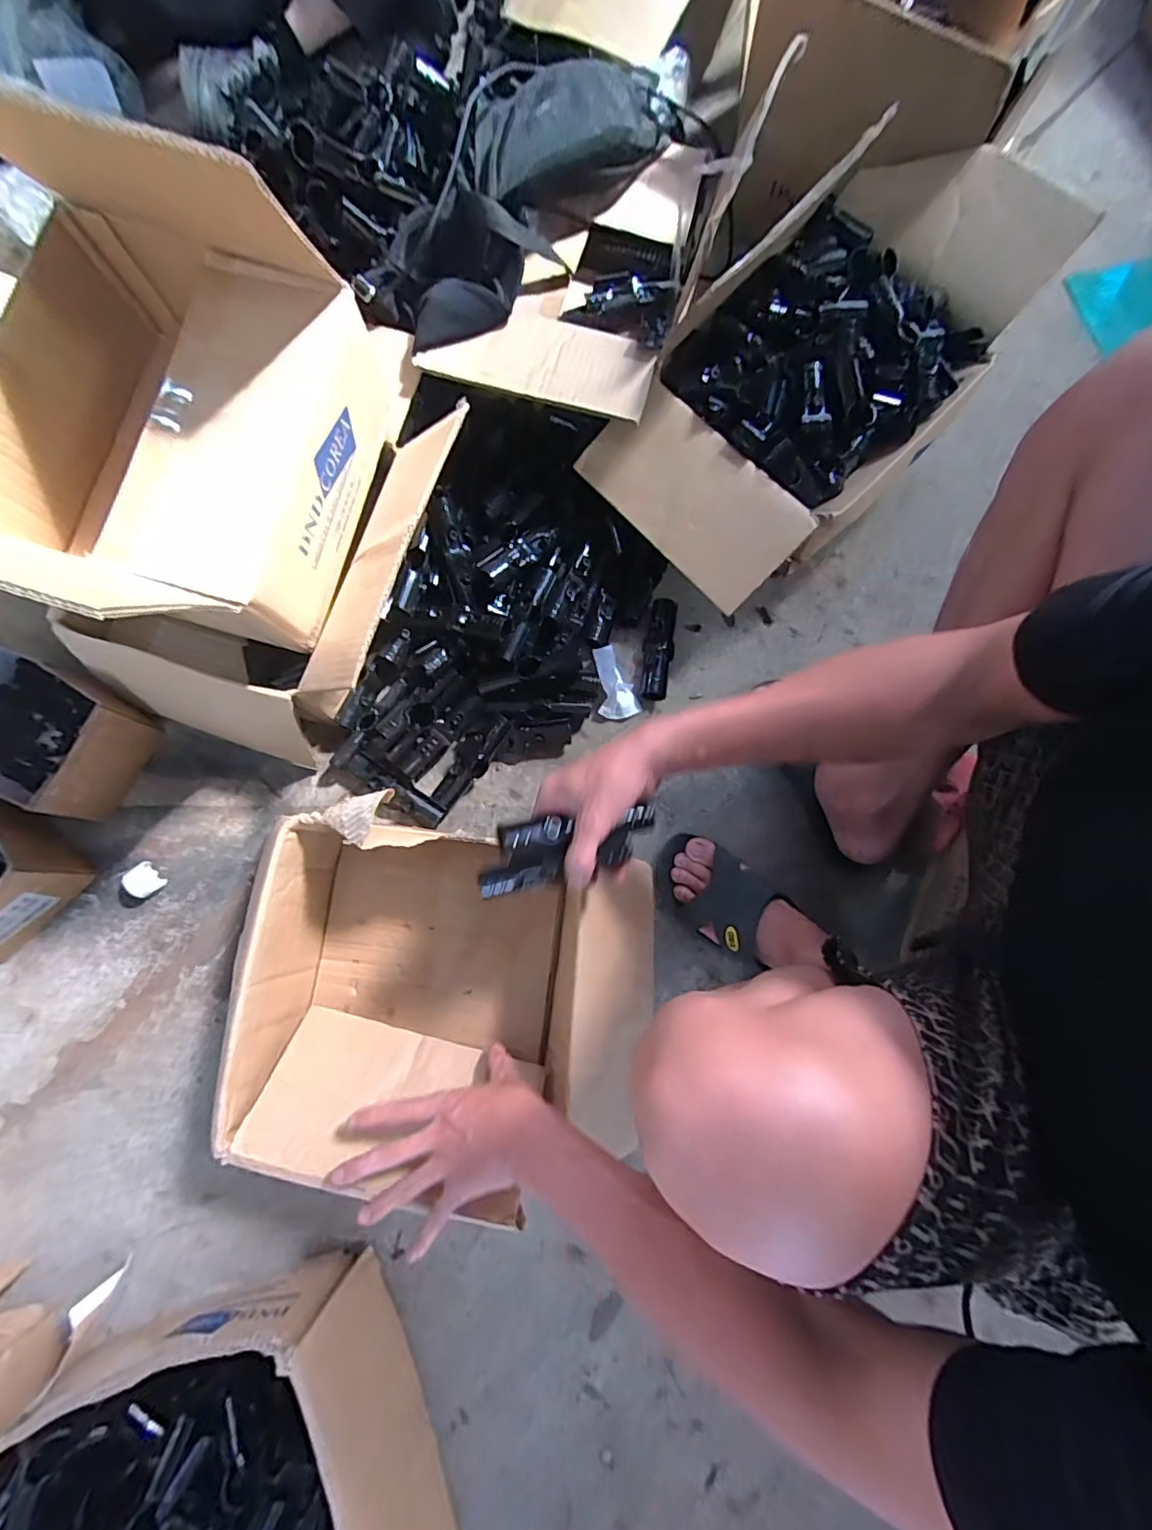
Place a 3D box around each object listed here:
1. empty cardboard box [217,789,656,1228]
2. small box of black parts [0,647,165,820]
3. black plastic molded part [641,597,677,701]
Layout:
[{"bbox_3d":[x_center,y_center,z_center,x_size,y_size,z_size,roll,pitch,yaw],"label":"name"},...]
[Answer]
[{"bbox_3d":[-0.126,0.231,0.561,0.384,0.147,0.316,11,78,1],"label":"empty cardboard box"},{"bbox_3d":[-0.625,-0.037,0.644,0.214,0.091,0.152,20,79,3],"label":"small box of black parts"},{"bbox_3d":[0.106,-0.150,0.713,0.035,0.029,0.134,9,78,1],"label":"black plastic molded part"}]

